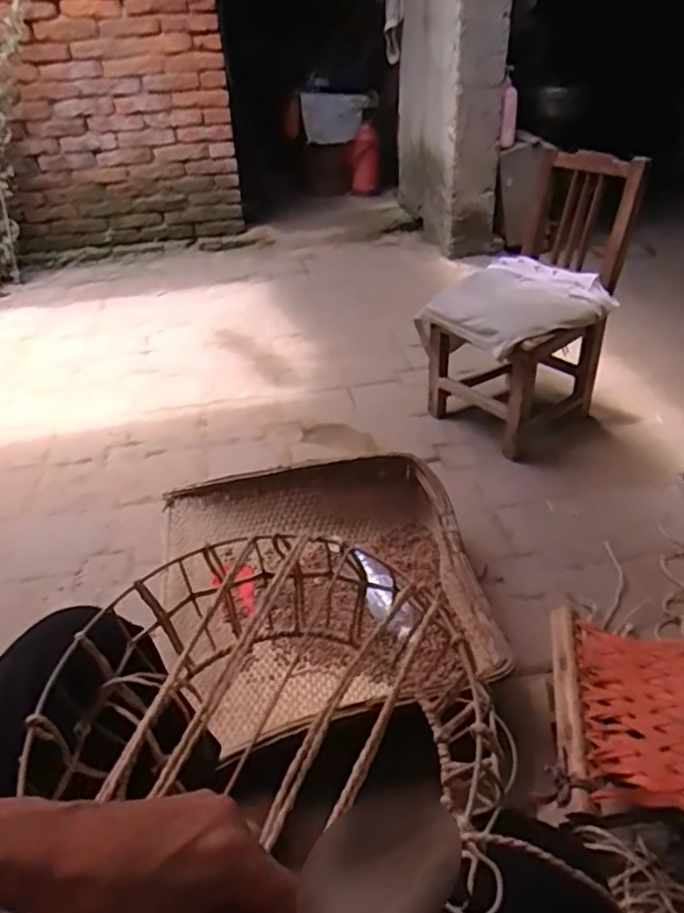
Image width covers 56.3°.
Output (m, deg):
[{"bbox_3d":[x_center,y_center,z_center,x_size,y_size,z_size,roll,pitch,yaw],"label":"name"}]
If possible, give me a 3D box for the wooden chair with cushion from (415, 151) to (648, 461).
[{"bbox_3d":[0.436,-0.362,1.555,0.412,0.583,0.344,-25,39,-28],"label":"wooden chair with cushion"}]

